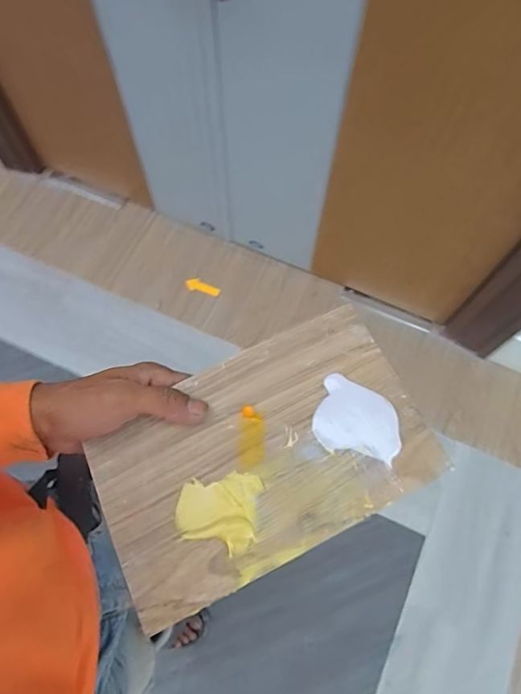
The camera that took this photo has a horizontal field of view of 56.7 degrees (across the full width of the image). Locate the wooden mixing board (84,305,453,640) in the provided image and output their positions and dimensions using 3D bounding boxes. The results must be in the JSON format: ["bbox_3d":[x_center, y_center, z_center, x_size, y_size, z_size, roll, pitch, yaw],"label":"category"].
[{"bbox_3d":[0.000,0.079,0.364,0.241,0.008,0.151,-26,70,-8],"label":"wooden mixing board"}]

